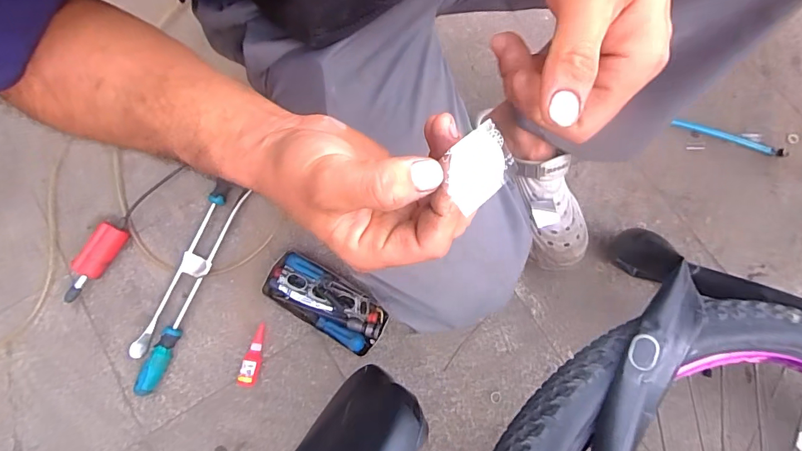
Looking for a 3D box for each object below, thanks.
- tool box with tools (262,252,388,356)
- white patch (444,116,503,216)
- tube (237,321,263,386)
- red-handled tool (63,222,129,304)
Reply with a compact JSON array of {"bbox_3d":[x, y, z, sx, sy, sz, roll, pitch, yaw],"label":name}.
[{"bbox_3d":[-0.116,0.117,0.660,0.190,0.049,0.082,28,81,8],"label":"tool box with tools"},{"bbox_3d":[0.040,-0.030,0.218,0.039,0.004,0.031,-39,98,-13],"label":"white patch"},{"bbox_3d":[-0.227,0.199,0.654,0.026,0.024,0.093,9,79,5],"label":"tube"},{"bbox_3d":[-0.491,0.061,0.676,0.032,0.045,0.134,29,81,8],"label":"red-handled tool"}]

